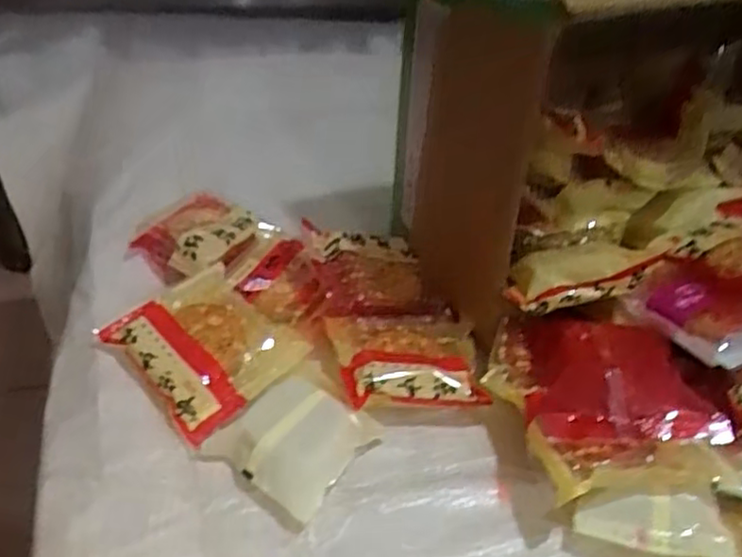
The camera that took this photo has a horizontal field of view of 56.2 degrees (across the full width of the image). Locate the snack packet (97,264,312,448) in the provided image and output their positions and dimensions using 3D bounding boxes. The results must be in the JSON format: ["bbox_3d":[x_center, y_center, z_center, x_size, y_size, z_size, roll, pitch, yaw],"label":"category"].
[{"bbox_3d":[-0.125,0.051,0.537,0.129,0.044,0.110,31,44,29],"label":"snack packet"}]

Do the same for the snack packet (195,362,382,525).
[{"bbox_3d":[-0.052,0.108,0.485,0.088,0.033,0.094,26,42,25],"label":"snack packet"}]

